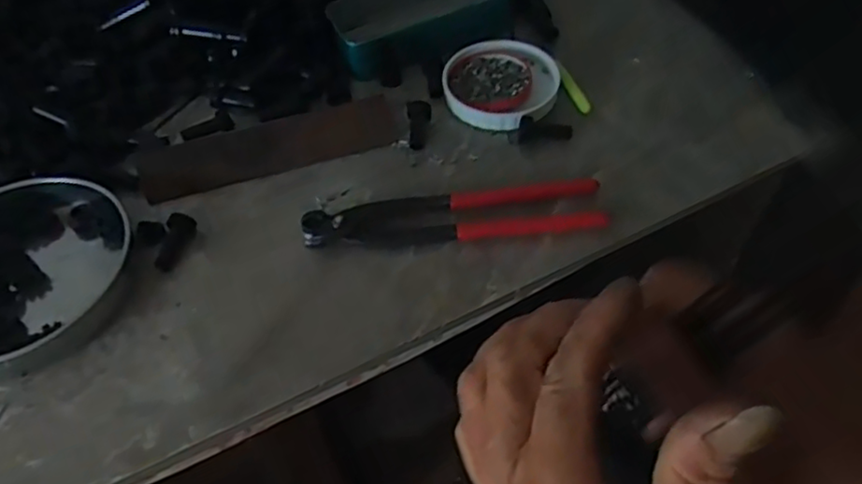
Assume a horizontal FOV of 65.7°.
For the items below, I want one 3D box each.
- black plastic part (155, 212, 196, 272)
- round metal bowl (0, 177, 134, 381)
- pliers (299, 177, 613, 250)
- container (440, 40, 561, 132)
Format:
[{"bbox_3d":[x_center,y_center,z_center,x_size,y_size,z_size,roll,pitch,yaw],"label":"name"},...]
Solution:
[{"bbox_3d":[-0.167,0.000,0.435,0.016,0.013,0.040,2,53,5],"label":"black plastic part"},{"bbox_3d":[-0.256,0.019,0.415,0.126,0.024,0.135,-2,52,2],"label":"round metal bowl"},{"bbox_3d":[0.014,-0.019,0.439,0.192,0.011,0.045,-5,52,0],"label":"pliers"},{"bbox_3d":[0.055,-0.127,0.531,0.090,0.015,0.088,-2,52,2],"label":"container"}]

